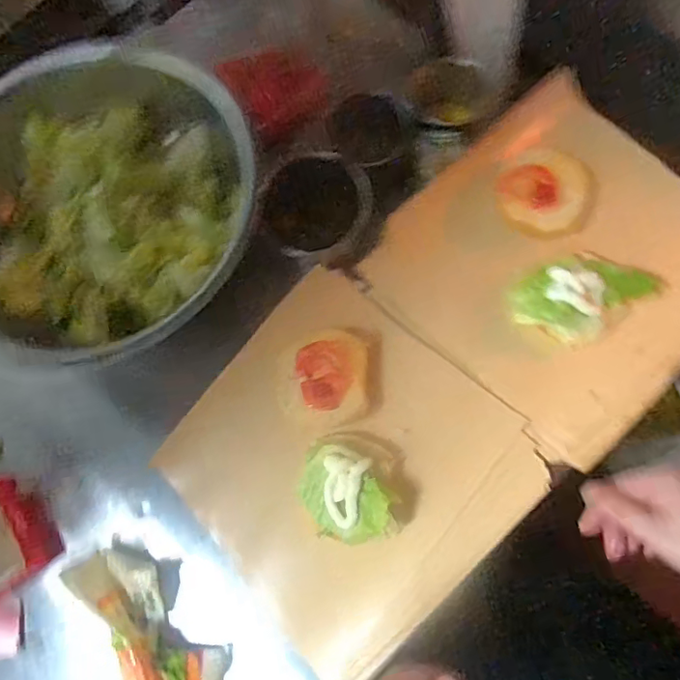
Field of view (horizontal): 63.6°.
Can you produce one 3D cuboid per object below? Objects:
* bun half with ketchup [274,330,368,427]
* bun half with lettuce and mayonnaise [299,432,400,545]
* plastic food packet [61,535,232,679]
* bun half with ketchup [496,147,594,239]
[{"bbox_3d":[-0.020,0.042,0.600,0.100,0.025,0.102,-3,75,5],"label":"bun half with ketchup"},{"bbox_3d":[0.008,0.151,0.569,0.102,0.047,0.109,-6,75,4],"label":"bun half with lettuce and mayonnaise"},{"bbox_3d":[-0.178,0.314,0.556,0.097,0.054,0.243,-34,74,-4],"label":"plastic food packet"},{"bbox_3d":[0.238,-0.167,0.628,0.102,0.033,0.100,-2,75,6],"label":"bun half with ketchup"}]

